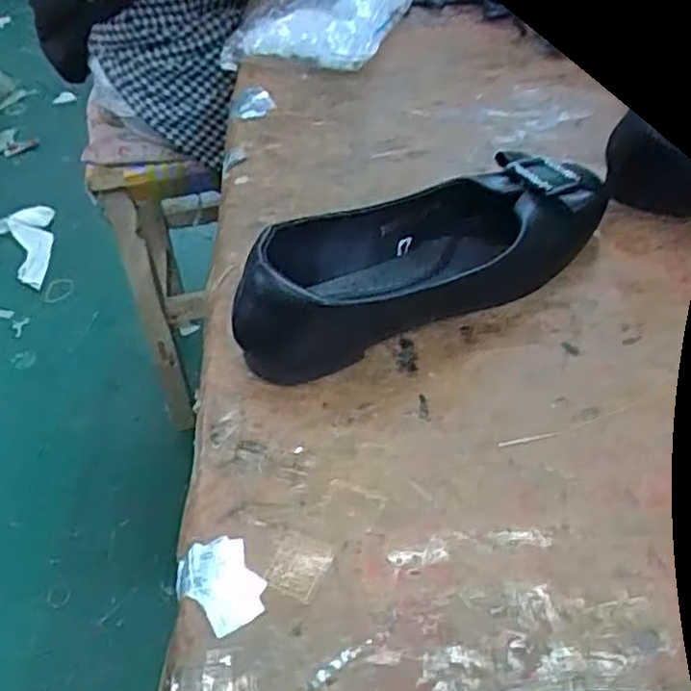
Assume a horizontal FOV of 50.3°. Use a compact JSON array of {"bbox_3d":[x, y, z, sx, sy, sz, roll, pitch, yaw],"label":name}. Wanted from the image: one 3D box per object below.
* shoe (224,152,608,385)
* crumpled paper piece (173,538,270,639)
[{"bbox_3d":[0.039,-0.048,0.393,0.208,0.058,0.072,-27,47,-20],"label":"shoe"},{"bbox_3d":[-0.051,0.094,0.294,0.030,0.004,0.041,-25,46,-18],"label":"crumpled paper piece"}]

